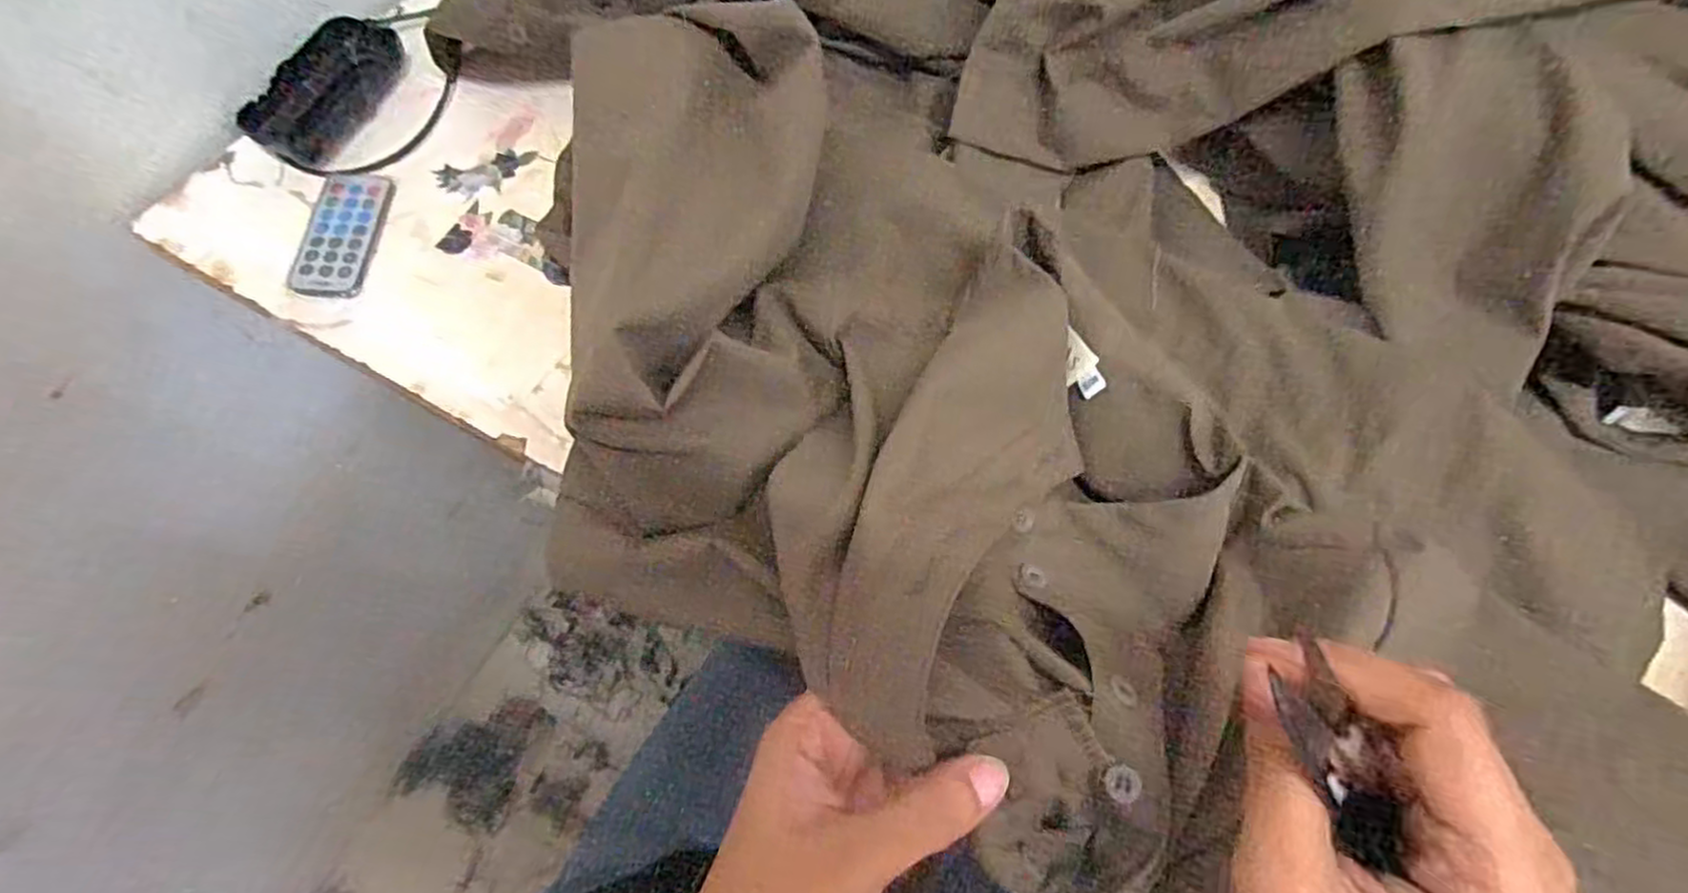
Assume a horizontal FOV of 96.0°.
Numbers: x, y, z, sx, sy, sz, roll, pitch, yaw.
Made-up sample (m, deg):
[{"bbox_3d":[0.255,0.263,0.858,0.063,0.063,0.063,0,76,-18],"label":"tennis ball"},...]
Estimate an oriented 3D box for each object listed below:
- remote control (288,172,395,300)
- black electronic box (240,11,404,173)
[{"bbox_3d":[-0.291,-0.125,0.444,0.036,0.008,0.084,12,66,-18],"label":"remote control"},{"bbox_3d":[-0.320,-0.224,0.475,0.042,0.029,0.106,22,68,9],"label":"black electronic box"}]

